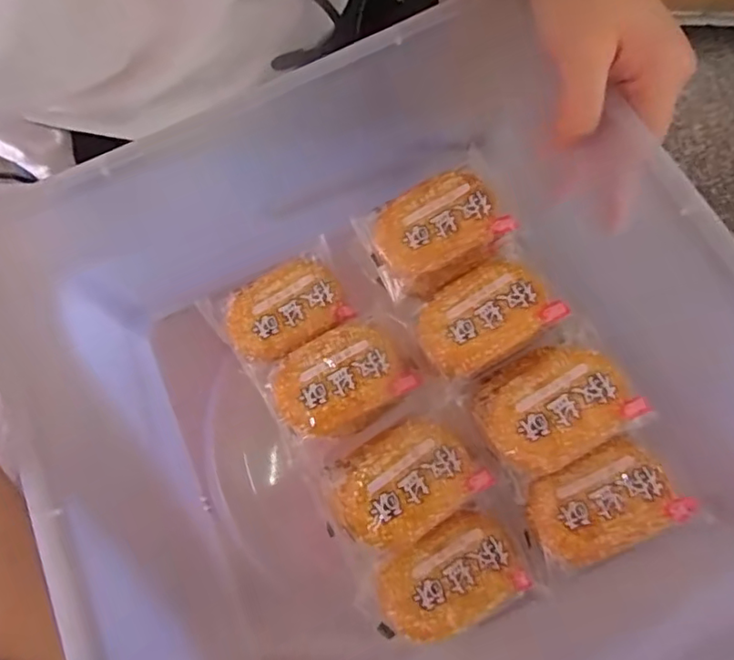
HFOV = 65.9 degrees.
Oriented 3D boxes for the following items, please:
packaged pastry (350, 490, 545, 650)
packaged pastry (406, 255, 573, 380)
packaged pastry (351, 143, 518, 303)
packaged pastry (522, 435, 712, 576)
[{"bbox_3d":[0.044,0.132,0.308,0.097,0.027,0.052,-19,73,-4],"label":"packaged pastry"},{"bbox_3d":[0.066,-0.007,0.329,0.075,0.019,0.054,-32,74,-8],"label":"packaged pastry"},{"bbox_3d":[0.041,-0.064,0.351,0.087,0.021,0.055,-29,77,9],"label":"packaged pastry"},{"bbox_3d":[0.125,0.097,0.308,0.079,0.022,0.051,-35,56,8],"label":"packaged pastry"}]

